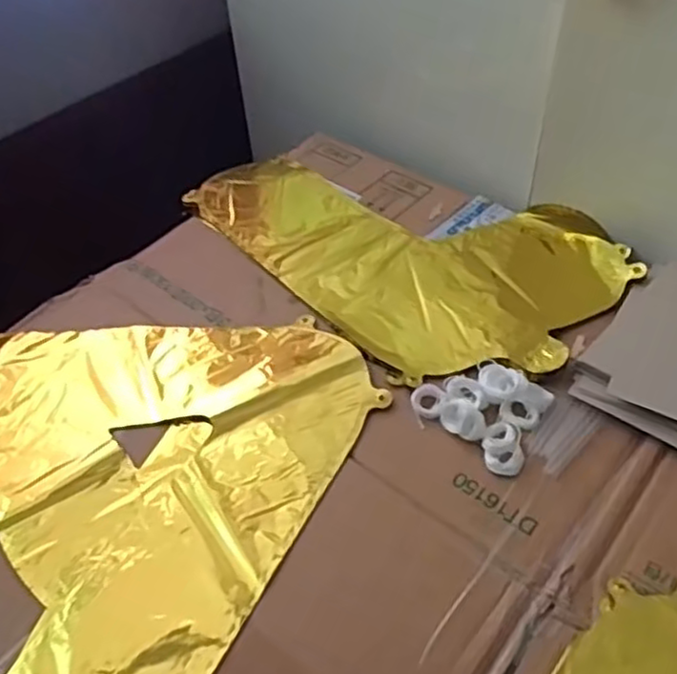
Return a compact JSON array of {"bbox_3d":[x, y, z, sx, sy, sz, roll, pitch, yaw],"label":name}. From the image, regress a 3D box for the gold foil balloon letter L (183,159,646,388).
[{"bbox_3d":[0.063,-0.103,0.686,0.264,0.020,0.395,-33,54,-24],"label":"gold foil balloon letter L"}]

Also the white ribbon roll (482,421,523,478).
[{"bbox_3d":[0.118,0.079,0.511,0.027,0.009,0.039,-2,48,2],"label":"white ribbon roll"}]

